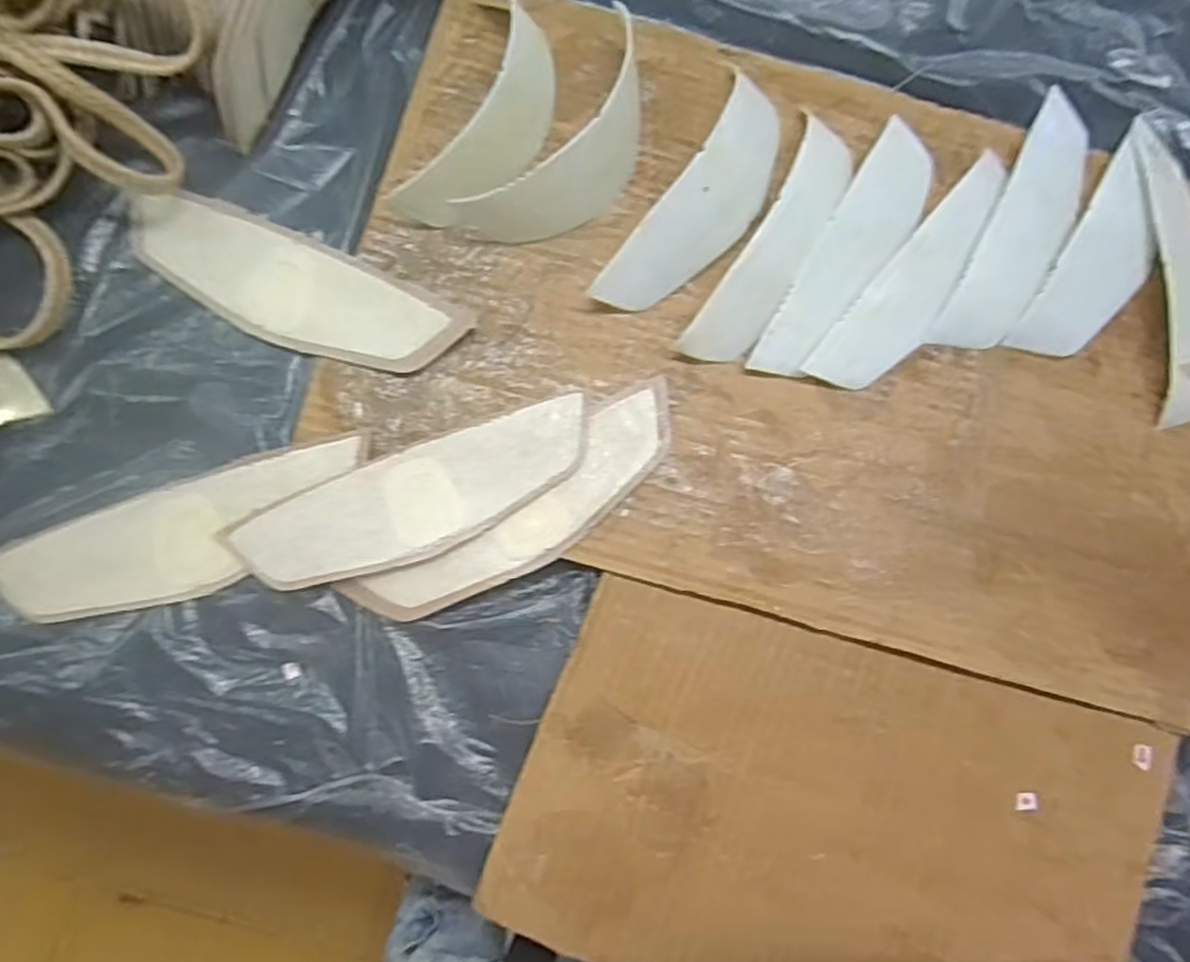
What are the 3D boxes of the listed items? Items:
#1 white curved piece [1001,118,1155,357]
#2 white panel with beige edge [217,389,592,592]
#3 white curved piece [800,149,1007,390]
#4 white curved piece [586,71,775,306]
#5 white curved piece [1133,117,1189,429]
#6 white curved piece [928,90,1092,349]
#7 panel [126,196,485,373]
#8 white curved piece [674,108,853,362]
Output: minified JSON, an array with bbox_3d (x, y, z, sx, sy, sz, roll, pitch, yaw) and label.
[{"bbox_3d":[0.271,-0.122,0.386,0.042,0.012,0.142,34,80,2],"label":"white curved piece"},{"bbox_3d":[-0.080,0.007,0.342,0.171,0.007,0.050,-23,83,-7],"label":"white panel with beige edge"},{"bbox_3d":[0.168,-0.105,0.372,0.038,0.009,0.152,41,81,3],"label":"white curved piece"},{"bbox_3d":[0.054,-0.137,0.361,0.046,0.033,0.129,31,80,2],"label":"white curved piece"},{"bbox_3d":[0.315,-0.116,0.387,0.037,0.017,0.173,3,81,-3],"label":"white curved piece"},{"bbox_3d":[0.227,-0.135,0.384,0.040,0.013,0.160,29,80,1],"label":"white curved piece"},{"bbox_3d":[-0.148,-0.093,0.355,0.169,0.006,0.050,24,90,3],"label":"panel"},{"bbox_3d":[0.090,-0.117,0.361,0.034,0.028,0.137,29,80,1],"label":"white curved piece"}]

